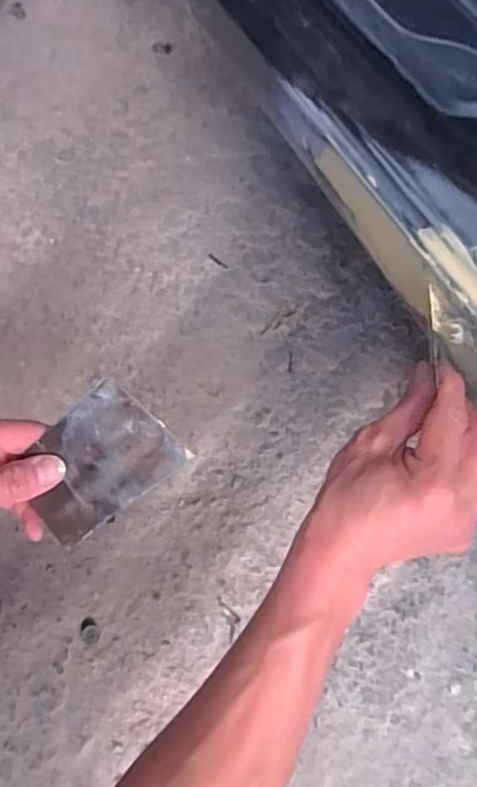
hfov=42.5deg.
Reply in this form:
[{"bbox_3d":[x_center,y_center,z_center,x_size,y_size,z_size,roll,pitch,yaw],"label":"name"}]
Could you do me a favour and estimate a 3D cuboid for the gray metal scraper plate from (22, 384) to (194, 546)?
[{"bbox_3d":[-0.098,0.048,0.407,0.120,0.005,0.073,-38,106,23],"label":"gray metal scraper plate"}]

